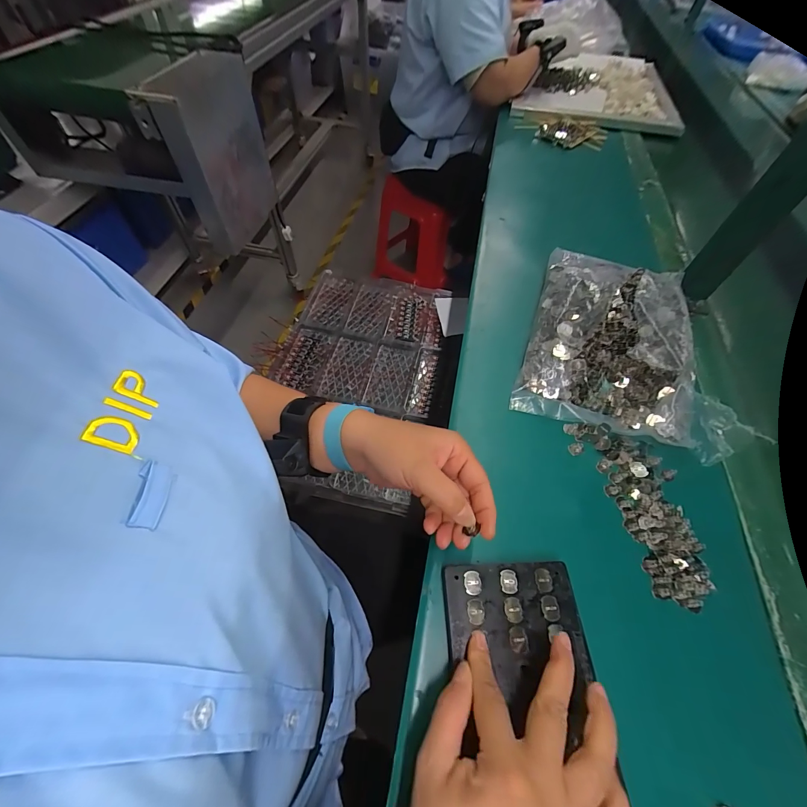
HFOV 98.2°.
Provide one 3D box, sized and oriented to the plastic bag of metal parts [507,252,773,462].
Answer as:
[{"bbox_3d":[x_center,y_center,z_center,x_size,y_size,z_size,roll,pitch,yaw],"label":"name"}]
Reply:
[{"bbox_3d":[0.281,-0.077,0.440,0.229,0.060,0.261,20,58,8],"label":"plastic bag of metal parts"}]

